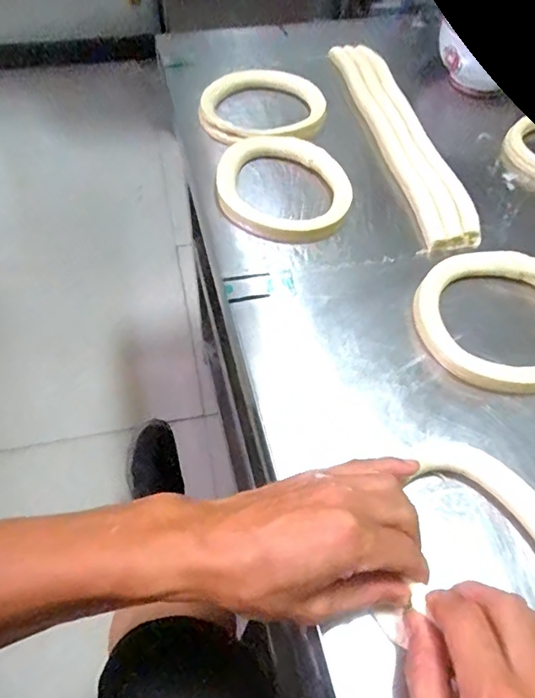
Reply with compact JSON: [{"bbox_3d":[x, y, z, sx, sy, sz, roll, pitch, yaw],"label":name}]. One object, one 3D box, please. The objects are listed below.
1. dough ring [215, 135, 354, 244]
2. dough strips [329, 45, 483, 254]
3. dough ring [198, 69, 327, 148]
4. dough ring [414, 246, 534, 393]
[{"bbox_3d":[0.016,-0.170,0.549,0.133,0.020,0.146,-6,54,-7],"label":"dough ring"},{"bbox_3d":[0.151,-0.266,0.627,0.074,0.016,0.401,-6,54,-7],"label":"dough strips"},{"bbox_3d":[-0.007,-0.292,0.636,0.148,0.024,0.154,1,54,-2],"label":"dough ring"},{"bbox_3d":[0.207,-0.029,0.457,0.153,0.017,0.141,1,54,-2],"label":"dough ring"}]

